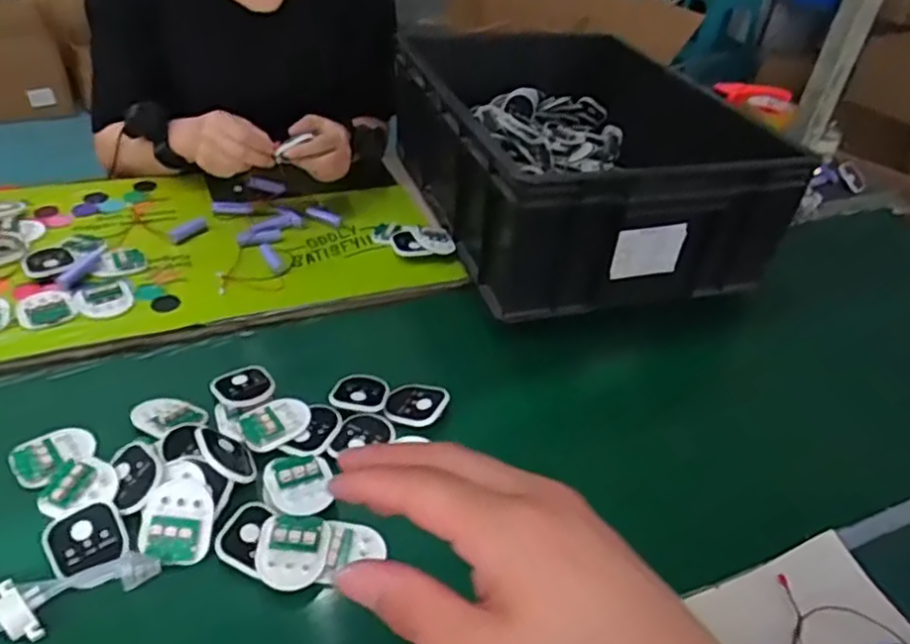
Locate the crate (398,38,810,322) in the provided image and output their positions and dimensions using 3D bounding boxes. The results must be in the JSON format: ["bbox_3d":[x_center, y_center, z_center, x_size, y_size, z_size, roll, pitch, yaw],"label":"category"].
[{"bbox_3d":[0.143,-0.232,0.890,0.360,0.171,0.533,-6,41,-16],"label":"crate"}]

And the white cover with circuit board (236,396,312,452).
[{"bbox_3d":[-0.150,0.083,0.569,0.058,0.008,0.047,-19,46,-29],"label":"white cover with circuit board"}]

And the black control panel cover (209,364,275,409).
[{"bbox_3d":[-0.190,0.057,0.608,0.051,0.007,0.052,-21,47,-30],"label":"black control panel cover"}]

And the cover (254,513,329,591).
[{"bbox_3d":[-0.116,0.162,0.478,0.050,0.009,0.050,3,63,-2],"label":"cover"}]

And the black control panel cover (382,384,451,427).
[{"bbox_3d":[-0.035,0.073,0.607,0.053,0.007,0.049,7,39,21],"label":"black control panel cover"}]

